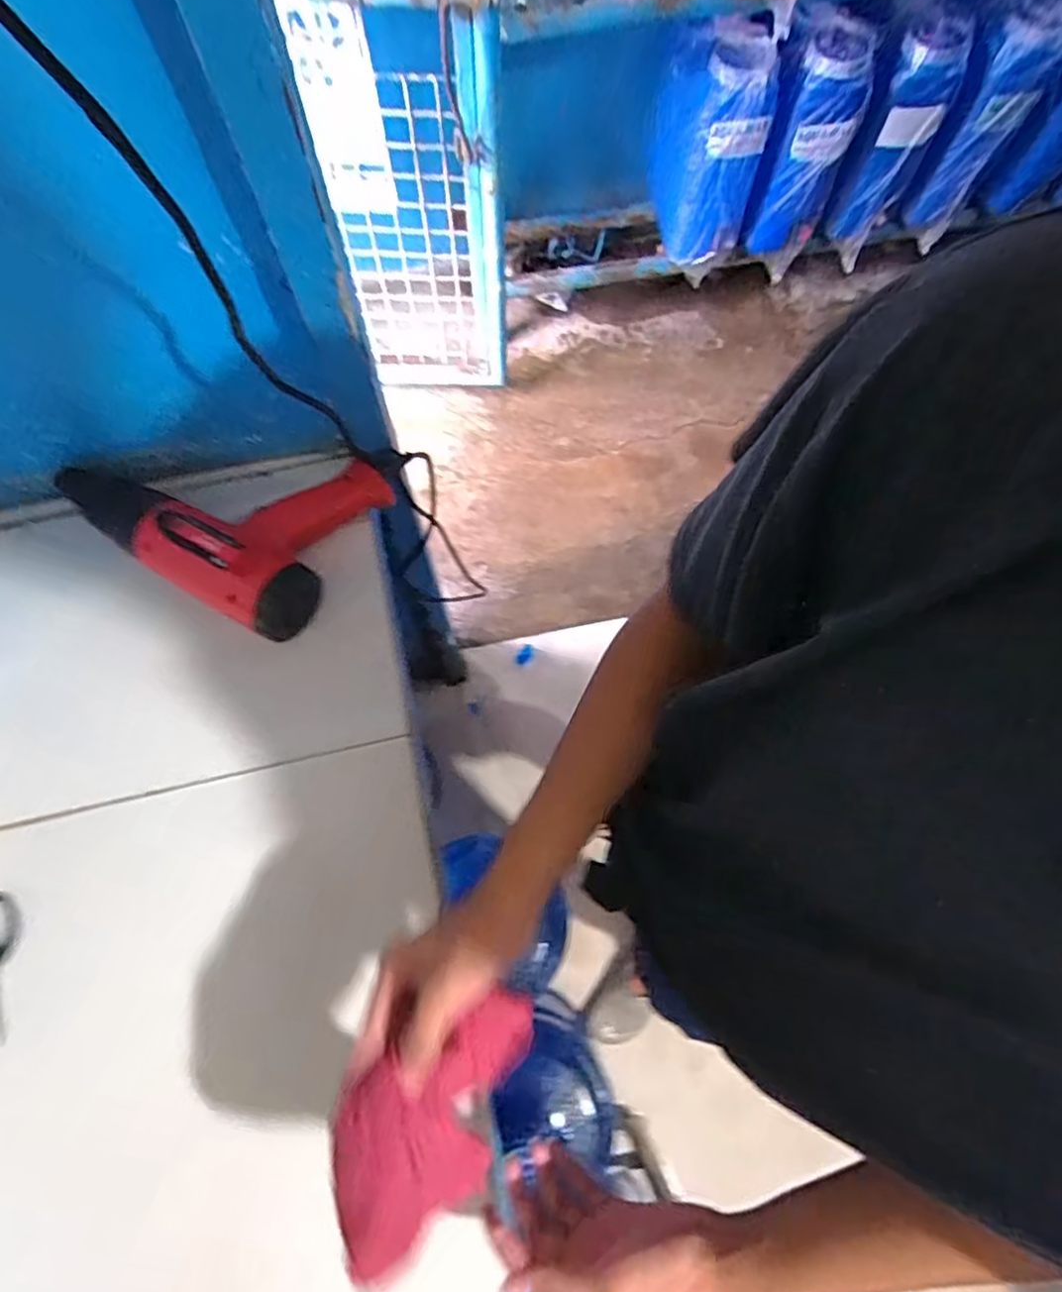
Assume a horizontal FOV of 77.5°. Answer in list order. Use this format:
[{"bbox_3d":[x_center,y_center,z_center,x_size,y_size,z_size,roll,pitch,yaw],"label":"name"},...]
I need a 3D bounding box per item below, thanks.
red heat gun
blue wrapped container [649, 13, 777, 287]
[{"bbox_3d":[-0.261,-0.138,0.605,0.217,0.063,0.213,27,73,8],"label":"red heat gun"},{"bbox_3d":[0.371,-1.045,1.438,0.241,0.474,0.145,13,72,3],"label":"blue wrapped container"}]

